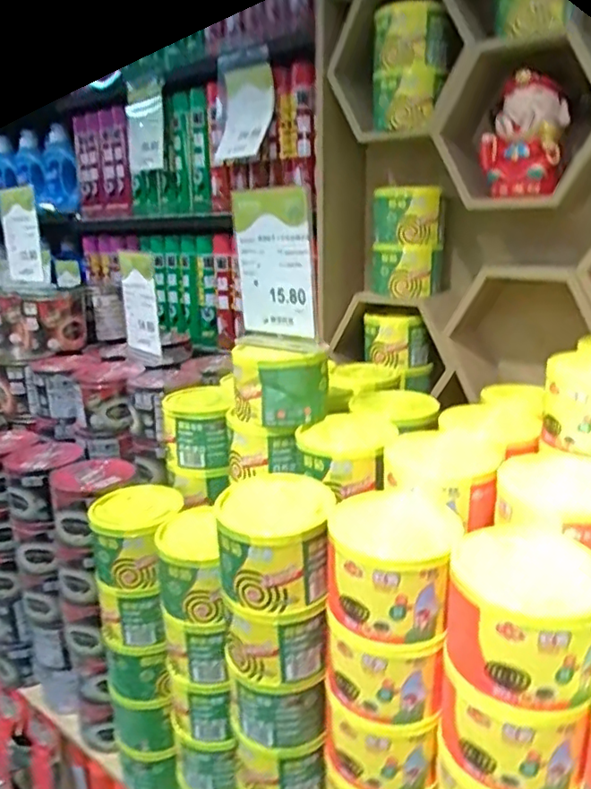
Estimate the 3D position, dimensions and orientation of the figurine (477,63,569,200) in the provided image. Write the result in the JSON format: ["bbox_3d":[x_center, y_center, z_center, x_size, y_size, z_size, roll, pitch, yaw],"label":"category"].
[{"bbox_3d":[0.373,-0.425,0.992,0.124,0.185,0.066,7,18,26],"label":"figurine"}]

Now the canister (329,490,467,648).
[{"bbox_3d":[0.102,0.182,0.660,0.137,0.108,0.142,0,16,5],"label":"canister"}]

